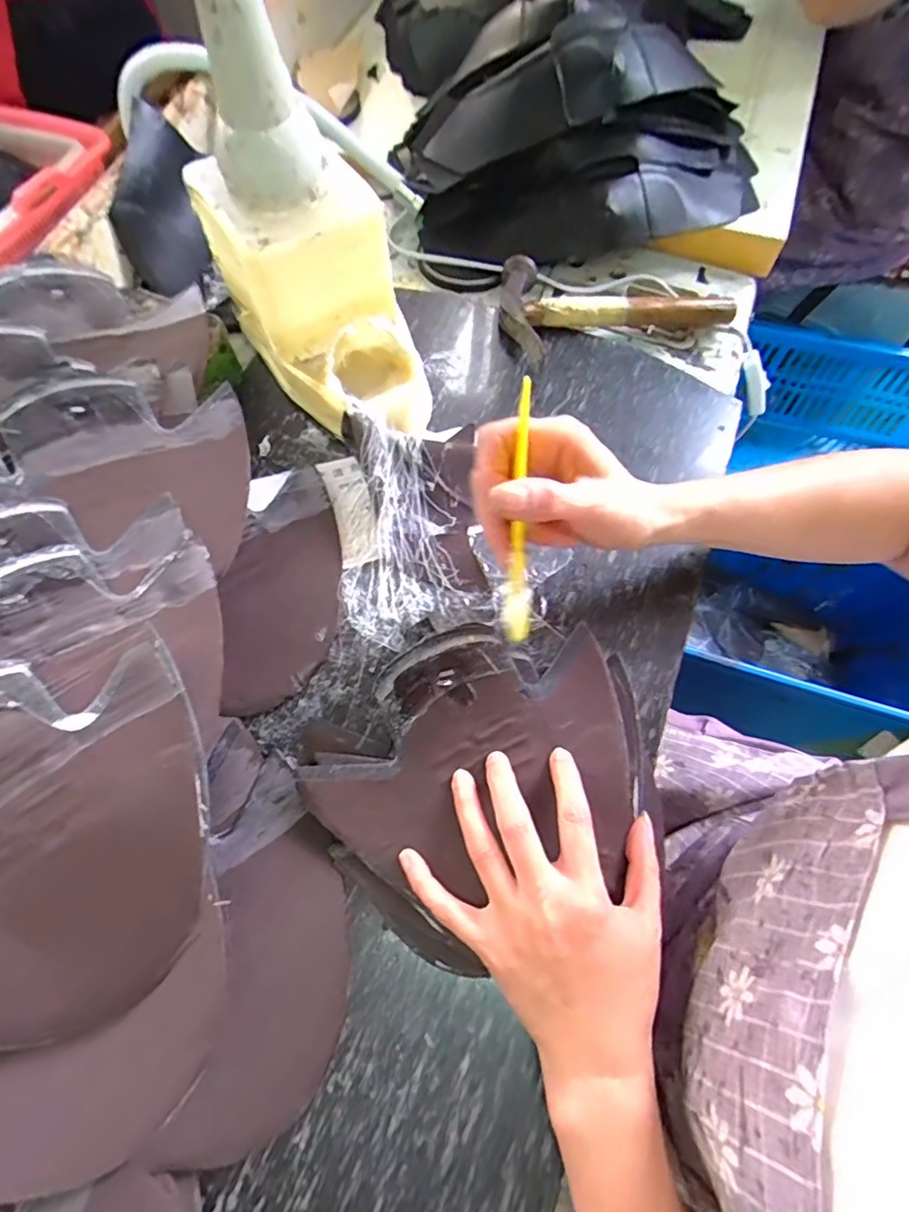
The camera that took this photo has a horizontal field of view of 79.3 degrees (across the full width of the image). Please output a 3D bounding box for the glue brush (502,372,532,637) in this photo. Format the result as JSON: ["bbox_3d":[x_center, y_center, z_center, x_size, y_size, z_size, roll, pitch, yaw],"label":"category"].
[{"bbox_3d":[0.033,-0.043,0.274,0.014,0.127,0.019,2,19,4],"label":"glue brush"}]

